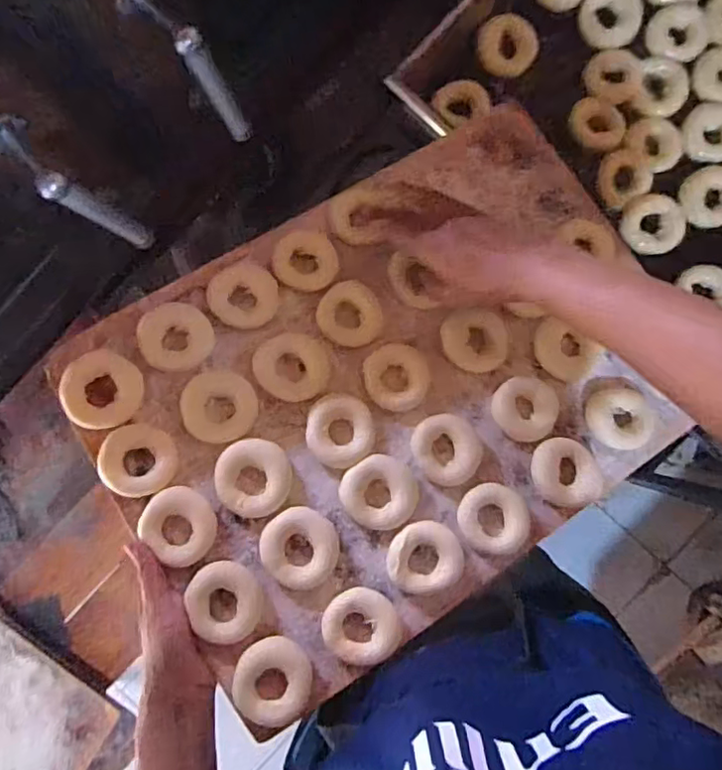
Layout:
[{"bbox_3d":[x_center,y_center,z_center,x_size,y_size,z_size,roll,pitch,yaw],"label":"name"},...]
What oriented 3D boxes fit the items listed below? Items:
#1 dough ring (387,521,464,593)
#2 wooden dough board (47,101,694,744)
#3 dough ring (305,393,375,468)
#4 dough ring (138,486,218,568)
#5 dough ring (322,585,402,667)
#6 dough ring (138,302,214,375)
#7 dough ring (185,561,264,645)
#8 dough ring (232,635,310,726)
[{"bbox_3d":[0.062,0.166,0.575,0.071,0.021,0.064,0,79,-8],"label":"dough ring"},{"bbox_3d":[0.040,-0.004,0.615,0.572,0.025,0.418,-32,81,-11],"label":"wooden dough board"},{"bbox_3d":[-0.022,0.045,0.600,0.066,0.020,0.071,-2,81,-13],"label":"dough ring"},{"bbox_3d":[-0.170,0.133,0.564,0.071,0.021,0.062,43,70,0],"label":"dough ring"},{"bbox_3d":[0.001,0.226,0.561,0.071,0.020,0.065,12,72,-4],"label":"dough ring"},{"bbox_3d":[-0.187,-0.048,0.608,0.072,0.015,0.072,0,83,-4],"label":"dough ring"},{"bbox_3d":[-0.125,0.202,0.562,0.061,0.022,0.073,-37,83,-19],"label":"dough ring"},{"bbox_3d":[-0.080,0.268,0.543,0.073,0.021,0.073,2,79,-11],"label":"dough ring"}]

